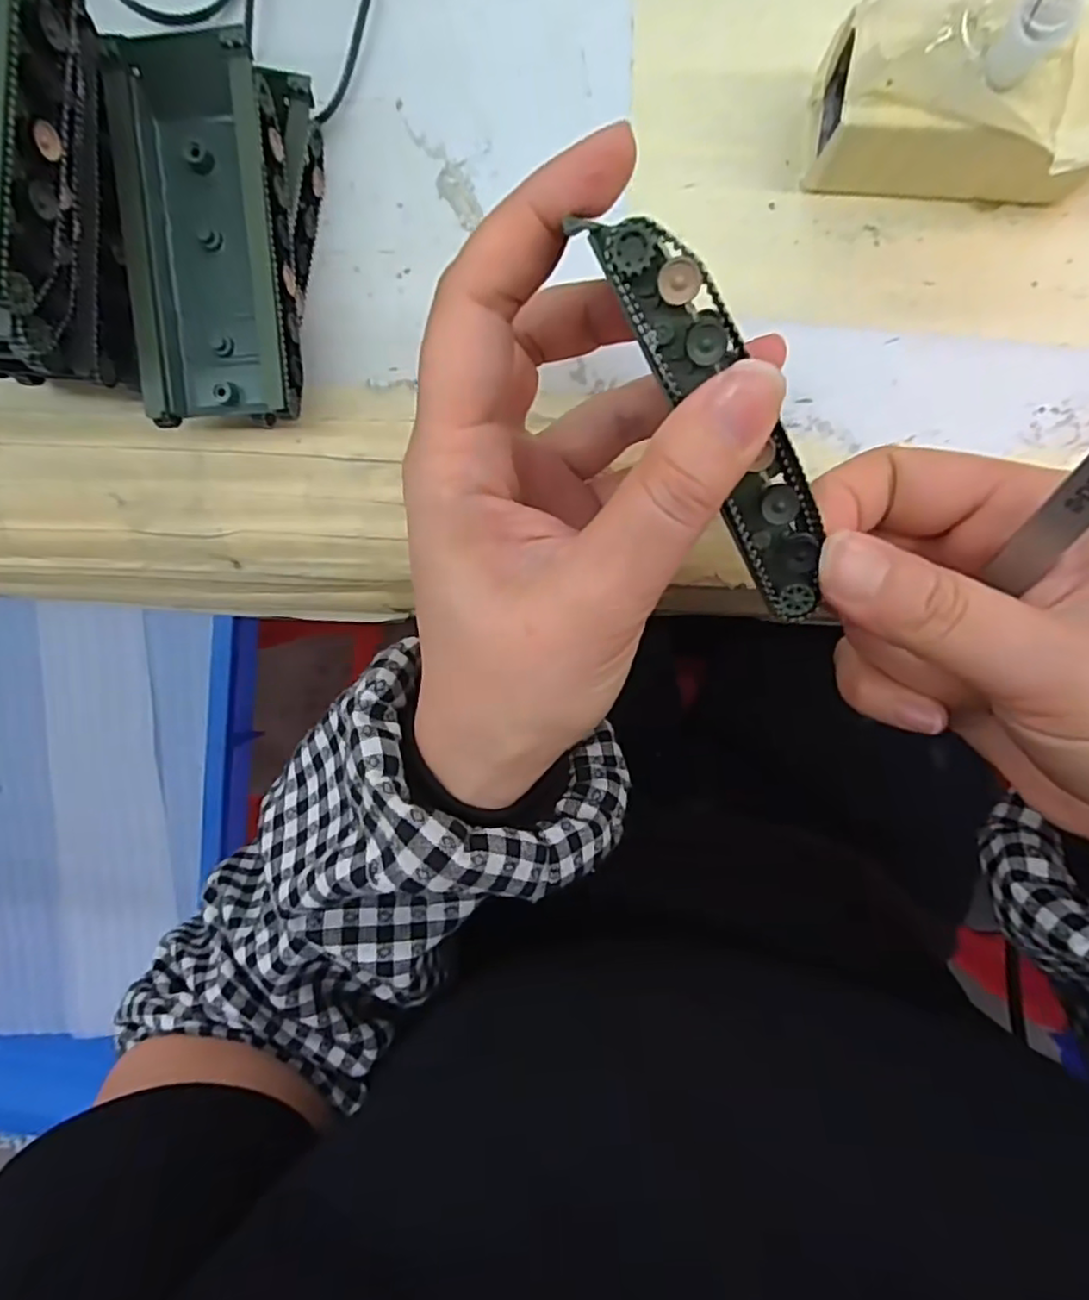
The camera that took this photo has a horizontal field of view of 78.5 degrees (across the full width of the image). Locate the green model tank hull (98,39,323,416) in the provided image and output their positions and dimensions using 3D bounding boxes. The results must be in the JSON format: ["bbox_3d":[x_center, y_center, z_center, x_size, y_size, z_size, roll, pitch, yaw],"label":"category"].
[{"bbox_3d":[-0.097,-0.120,0.201,0.049,0.029,0.098,3,98,4],"label":"green model tank hull"}]

